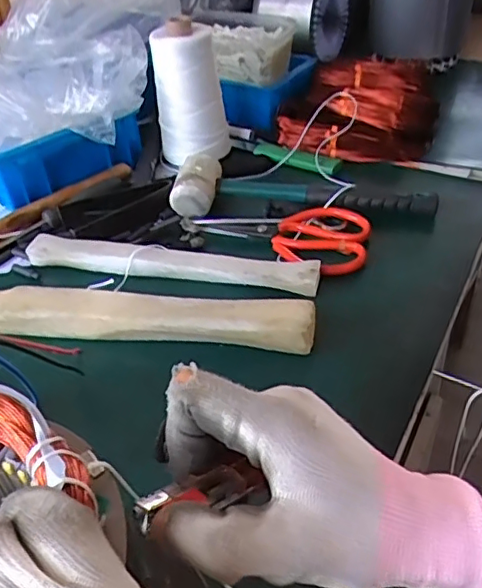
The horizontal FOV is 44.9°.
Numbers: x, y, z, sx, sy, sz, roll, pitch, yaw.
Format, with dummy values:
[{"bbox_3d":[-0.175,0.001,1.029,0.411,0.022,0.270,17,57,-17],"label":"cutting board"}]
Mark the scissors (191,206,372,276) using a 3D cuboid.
[{"bbox_3d":[0.039,-0.065,0.607,0.182,0.010,0.092,7,41,16],"label":"scissors"}]

